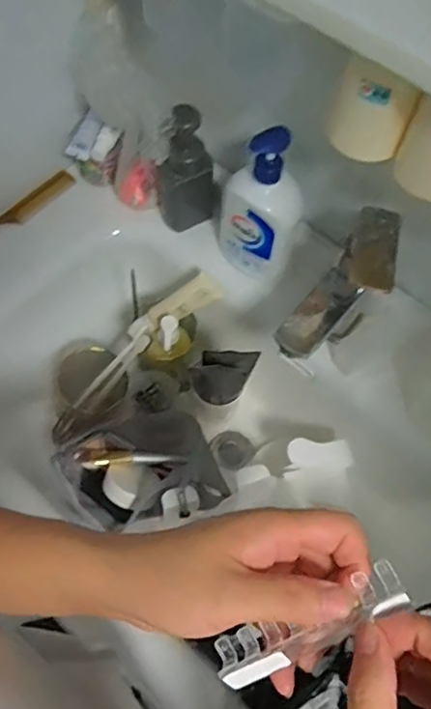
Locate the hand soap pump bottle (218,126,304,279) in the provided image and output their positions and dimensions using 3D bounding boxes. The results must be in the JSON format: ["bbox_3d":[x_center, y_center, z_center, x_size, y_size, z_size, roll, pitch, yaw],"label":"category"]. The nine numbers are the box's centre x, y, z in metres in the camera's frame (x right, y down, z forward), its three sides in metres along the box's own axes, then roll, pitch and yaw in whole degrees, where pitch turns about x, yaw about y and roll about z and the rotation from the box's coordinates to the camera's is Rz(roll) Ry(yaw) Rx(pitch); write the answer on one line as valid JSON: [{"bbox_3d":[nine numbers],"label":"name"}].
[{"bbox_3d":[0.048,-0.155,0.618,0.085,0.197,0.059,8,62,0],"label":"hand soap pump bottle"}]

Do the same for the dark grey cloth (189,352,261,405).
[{"bbox_3d":[0.007,0.028,0.599,0.064,0.114,0.009,-4,63,-6],"label":"dark grey cloth"}]

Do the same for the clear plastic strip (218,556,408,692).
[{"bbox_3d":[0.042,0.122,0.251,0.091,0.015,0.023,-30,66,6],"label":"clear plastic strip"}]

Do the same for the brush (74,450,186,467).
[{"bbox_3d":[-0.099,0.122,0.663,0.126,0.018,0.020,0,62,-4],"label":"brush"}]

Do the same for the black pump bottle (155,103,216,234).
[{"bbox_3d":[-0.035,-0.218,0.658,0.067,0.157,0.049,-17,65,-13],"label":"black pump bottle"}]

